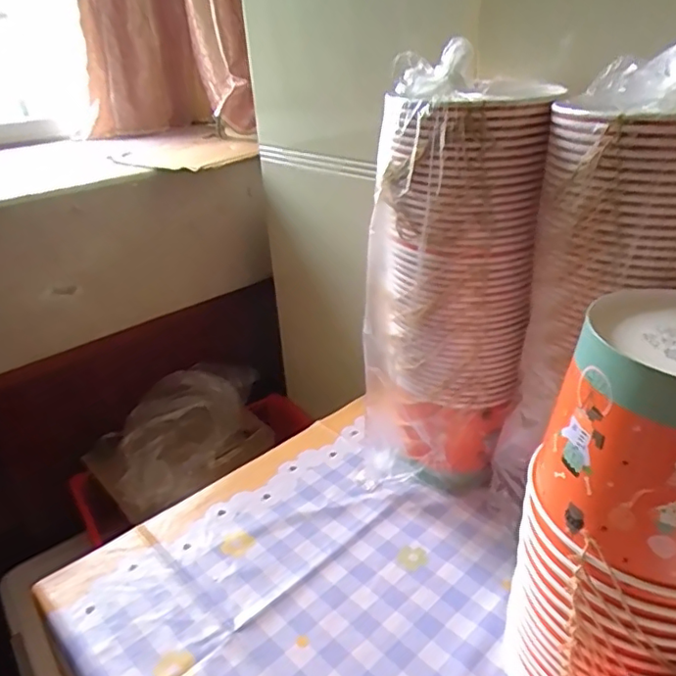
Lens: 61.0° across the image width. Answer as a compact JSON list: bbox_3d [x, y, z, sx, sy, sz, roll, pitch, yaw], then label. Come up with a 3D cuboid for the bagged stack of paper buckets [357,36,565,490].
[{"bbox_3d":[0.108,-0.035,0.625,0.156,0.446,0.133,-5,28,-2],"label":"bagged stack of paper buckets"}]

